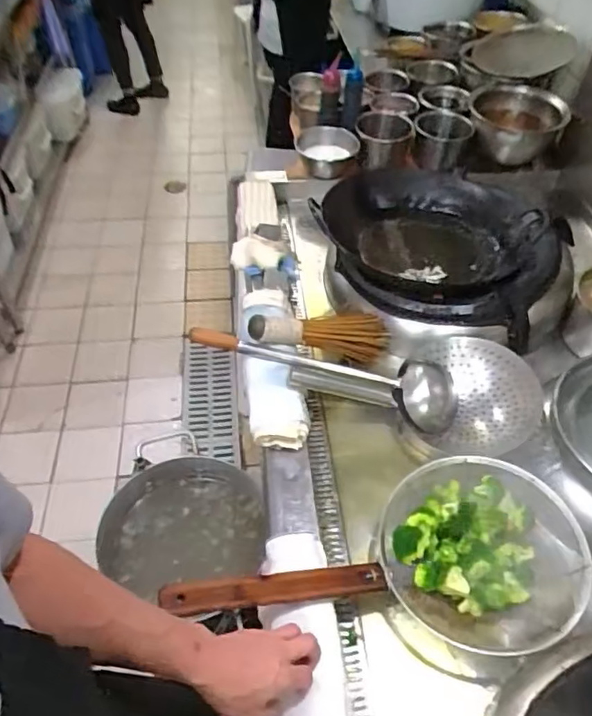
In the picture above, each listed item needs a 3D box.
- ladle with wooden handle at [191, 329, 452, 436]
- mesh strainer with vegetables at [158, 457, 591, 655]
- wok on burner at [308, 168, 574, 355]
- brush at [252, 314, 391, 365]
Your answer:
[{"bbox_3d":[0.060,-0.001,1.030,0.487,0.075,0.123,14,50,11],"label":"ladle with wooden handle"},{"bbox_3d":[0.124,0.304,0.788,0.584,0.140,0.282,-4,48,-20],"label":"mesh strainer with vegetables"},{"bbox_3d":[0.324,-0.267,1.213,0.471,0.180,0.417,25,53,20],"label":"wok on burner"},{"bbox_3d":[0.044,-0.053,1.085,0.312,0.068,0.082,3,42,-35],"label":"brush"}]

